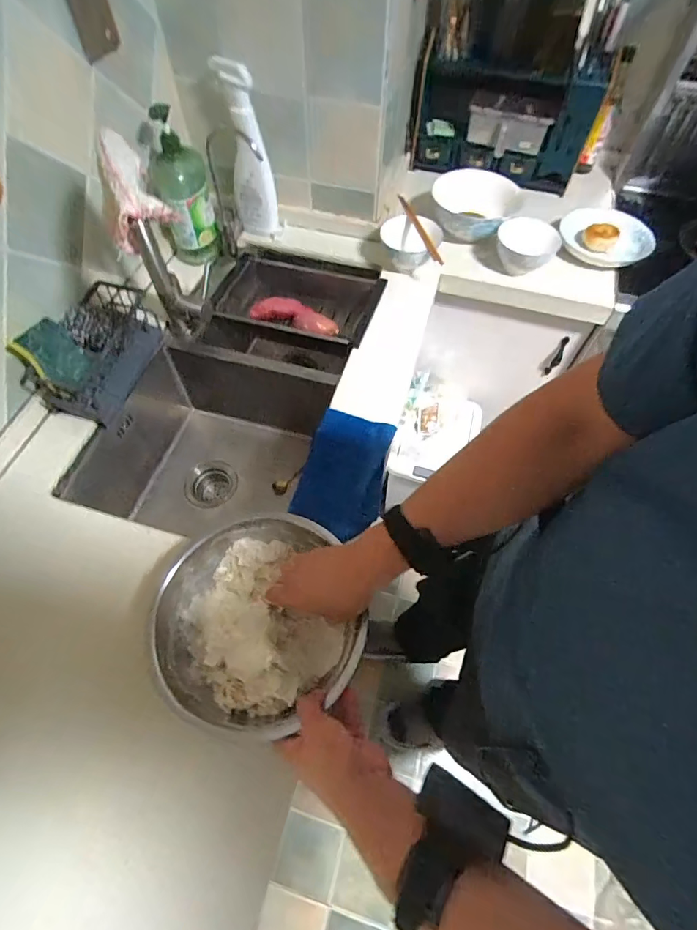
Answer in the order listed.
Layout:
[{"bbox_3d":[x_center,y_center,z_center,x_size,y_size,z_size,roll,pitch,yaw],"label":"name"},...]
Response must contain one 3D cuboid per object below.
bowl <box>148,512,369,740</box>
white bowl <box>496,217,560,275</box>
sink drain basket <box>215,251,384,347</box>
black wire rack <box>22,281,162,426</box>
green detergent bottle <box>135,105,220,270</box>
[{"bbox_3d":[-0.111,0.190,0.554,0.232,0.076,0.234,1,60,-1],"label":"bowl"},{"bbox_3d":[0.372,-0.455,0.933,0.119,0.089,0.119,1,60,-1],"label":"white bowl"},{"bbox_3d":[-0.123,-0.343,0.970,0.335,0.091,0.201,18,61,9],"label":"sink drain basket"},{"bbox_3d":[-0.430,-0.202,0.779,0.130,0.101,0.244,16,60,7],"label":"black wire rack"},{"bbox_3d":[-0.333,-0.545,0.882,0.108,0.268,0.097,-13,61,-9],"label":"green detergent bottle"}]

